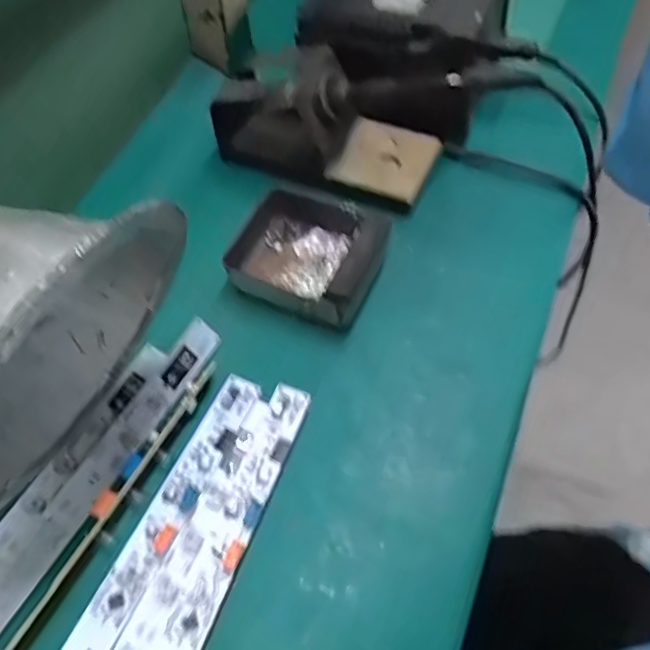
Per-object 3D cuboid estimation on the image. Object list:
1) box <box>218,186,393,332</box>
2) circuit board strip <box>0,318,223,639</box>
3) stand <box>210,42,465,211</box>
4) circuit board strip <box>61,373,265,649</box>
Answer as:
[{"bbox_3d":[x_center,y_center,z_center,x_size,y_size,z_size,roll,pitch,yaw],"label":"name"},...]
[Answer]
[{"bbox_3d":[-0.011,-0.051,0.410,0.095,0.030,0.093,14,59,10],"label":"box"},{"bbox_3d":[-0.140,0.109,0.317,0.023,0.006,0.284,24,61,15],"label":"circuit board strip"},{"bbox_3d":[0.006,-0.153,0.454,0.165,0.066,0.075,21,60,13],"label":"stand"},{"bbox_3d":[-0.109,0.146,0.293,0.023,0.006,0.288,22,60,14],"label":"circuit board strip"}]

